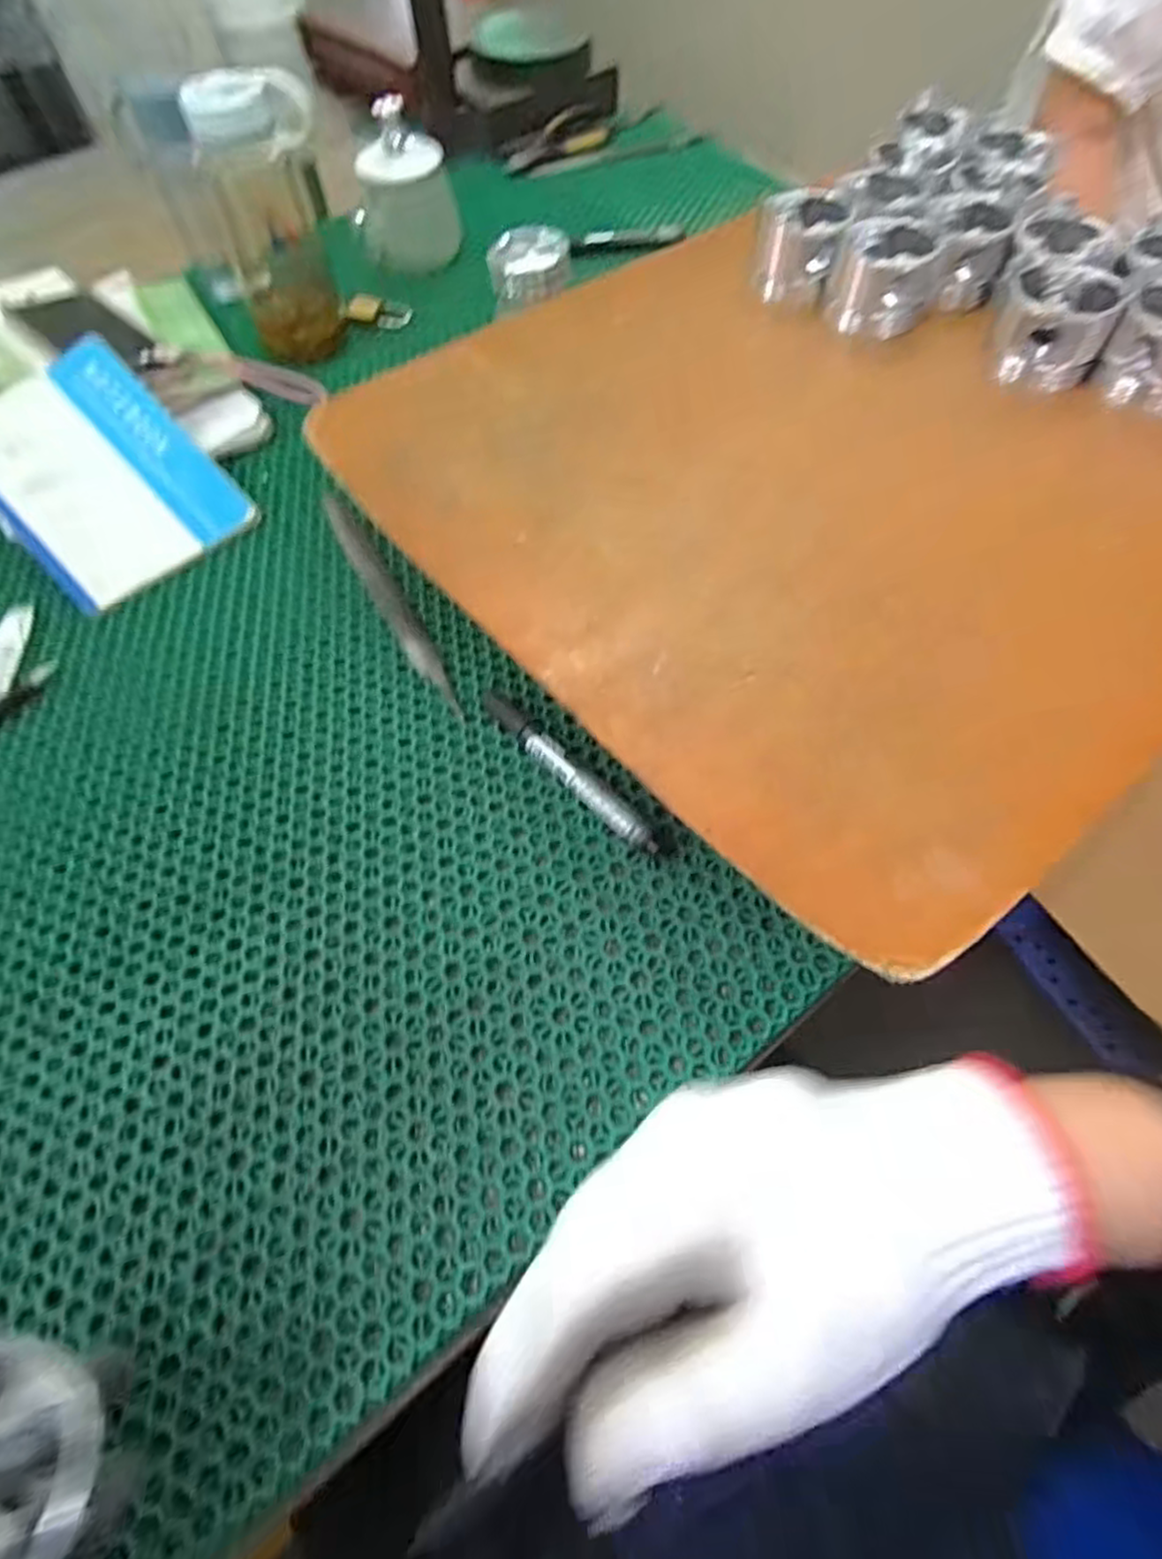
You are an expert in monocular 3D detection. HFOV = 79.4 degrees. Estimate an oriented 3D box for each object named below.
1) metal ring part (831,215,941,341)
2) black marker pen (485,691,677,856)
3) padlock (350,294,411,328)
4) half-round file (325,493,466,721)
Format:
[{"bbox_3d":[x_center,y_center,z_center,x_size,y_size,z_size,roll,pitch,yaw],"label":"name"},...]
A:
[{"bbox_3d":[0.217,-0.361,0.507,0.069,0.052,0.057,22,64,14],"label":"metal ring part"},{"bbox_3d":[-0.006,-0.005,0.402,0.143,0.019,0.020,39,68,22],"label":"black marker pen"},{"bbox_3d":[-0.196,-0.460,0.688,0.055,0.018,0.033,-2,59,0],"label":"padlock"},{"bbox_3d":[-0.133,-0.127,0.486,0.019,0.008,0.228,-27,62,-14],"label":"half-round file"}]

